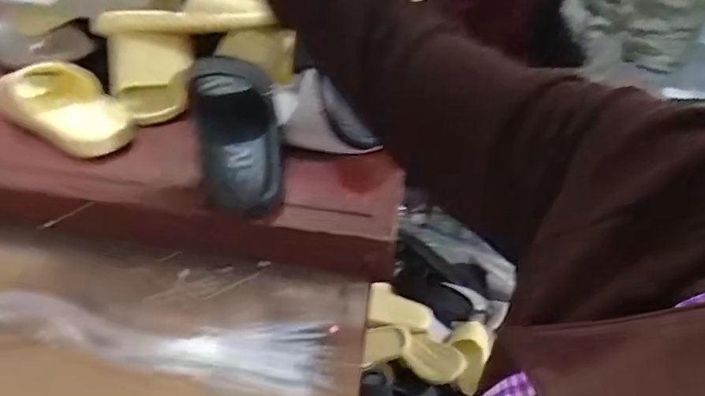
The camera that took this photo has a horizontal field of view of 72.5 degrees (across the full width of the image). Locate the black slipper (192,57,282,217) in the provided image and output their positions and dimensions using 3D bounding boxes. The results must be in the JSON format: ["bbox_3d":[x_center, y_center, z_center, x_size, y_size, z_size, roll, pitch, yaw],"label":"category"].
[{"bbox_3d":[-0.141,-0.073,0.598,0.100,0.061,0.240,-7,59,-15],"label":"black slipper"}]

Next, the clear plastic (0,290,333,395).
[{"bbox_3d":[-0.225,0.134,0.451,0.403,0.018,0.082,4,39,-2],"label":"clear plastic"}]

